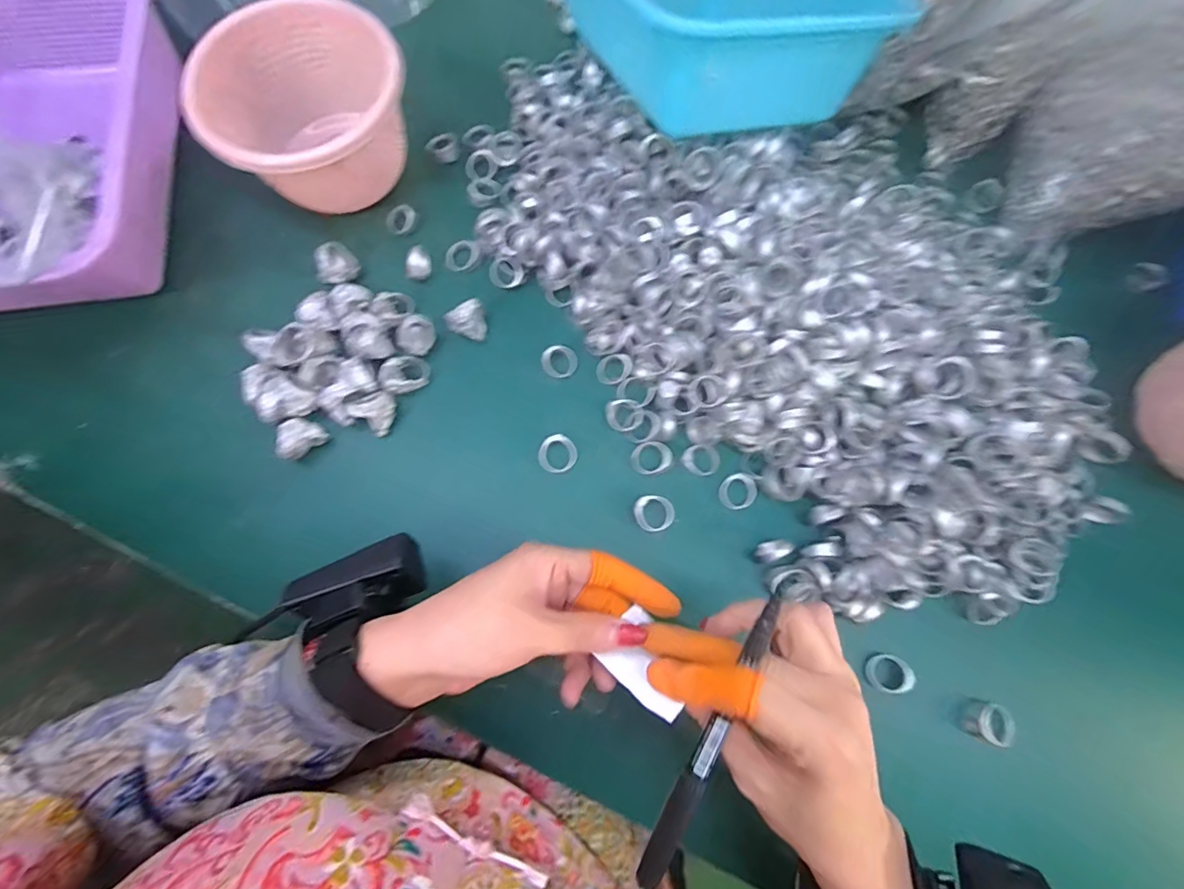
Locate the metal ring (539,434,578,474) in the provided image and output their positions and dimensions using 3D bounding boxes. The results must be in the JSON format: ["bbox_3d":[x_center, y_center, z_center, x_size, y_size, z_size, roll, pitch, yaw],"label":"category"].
[{"bbox_3d":[-0.025,0.007,0.371,0.027,0.010,0.028,0,76,1],"label":"metal ring"}]

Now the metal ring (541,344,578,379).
[{"bbox_3d":[-0.025,-0.065,0.390,0.027,0.013,0.024,-22,77,-4],"label":"metal ring"}]

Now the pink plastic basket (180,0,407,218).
[{"bbox_3d":[-0.212,-0.248,0.390,0.139,0.092,0.129,0,76,1],"label":"pink plastic basket"}]

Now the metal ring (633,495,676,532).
[{"bbox_3d":[0.045,0.050,0.360,0.029,0.009,0.025,0,76,1],"label":"metal ring"}]

